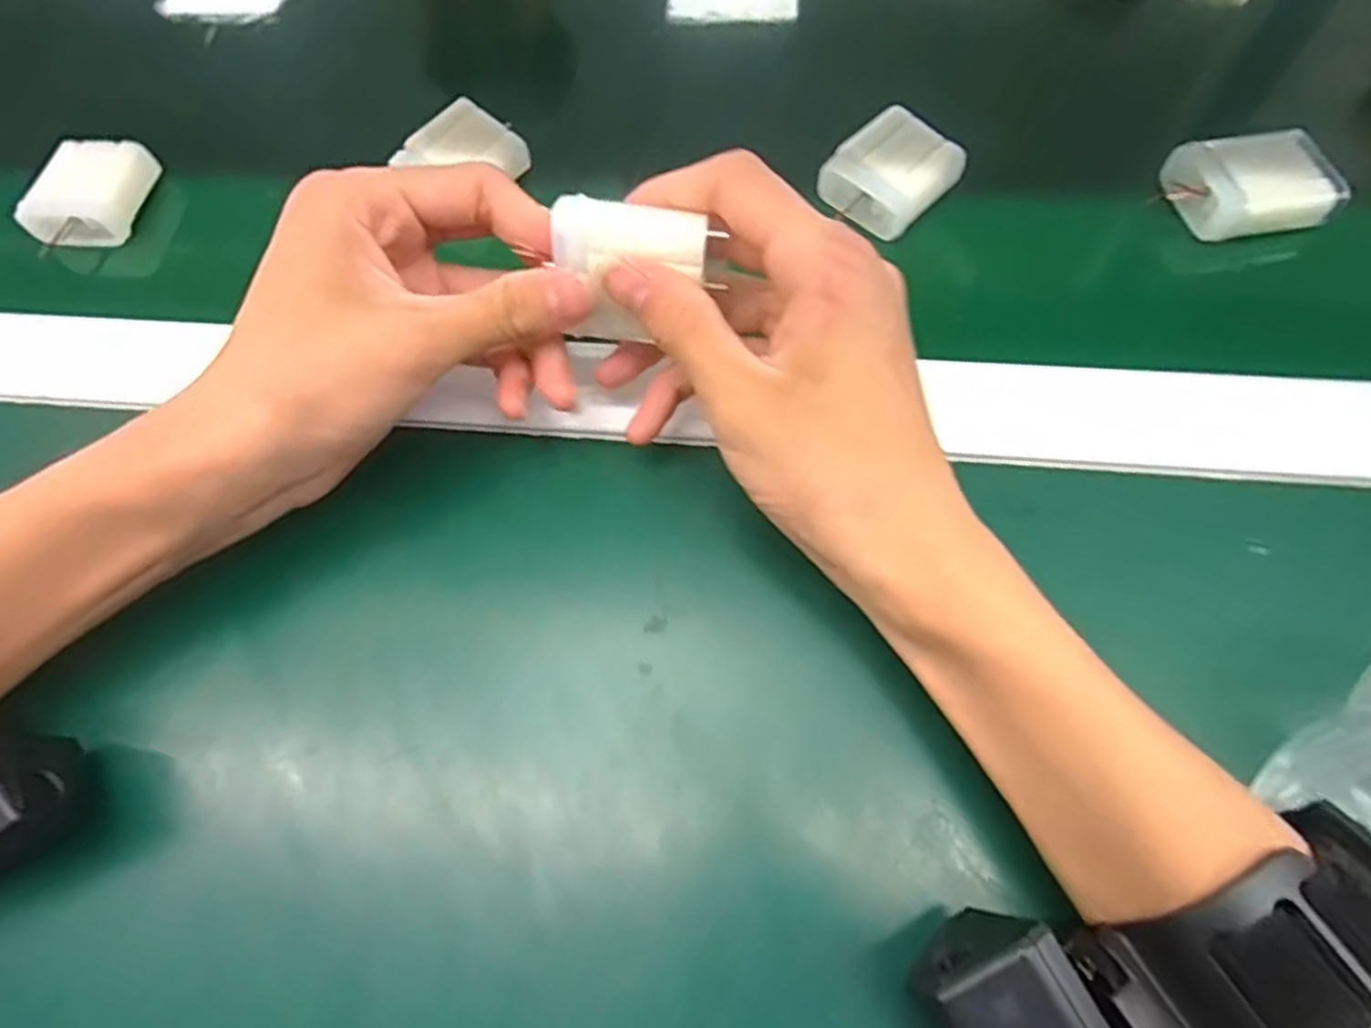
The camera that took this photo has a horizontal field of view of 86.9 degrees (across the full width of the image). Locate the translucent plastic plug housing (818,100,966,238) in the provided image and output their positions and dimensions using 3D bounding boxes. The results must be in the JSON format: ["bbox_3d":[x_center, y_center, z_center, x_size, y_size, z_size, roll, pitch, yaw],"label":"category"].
[{"bbox_3d":[0.087,-0.145,0.306,0.042,0.017,0.050,40,73,18],"label":"translucent plastic plug housing"}]

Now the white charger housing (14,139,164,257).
[{"bbox_3d":[-0.270,-0.143,0.328,0.039,0.018,0.054,4,66,4],"label":"white charger housing"}]

